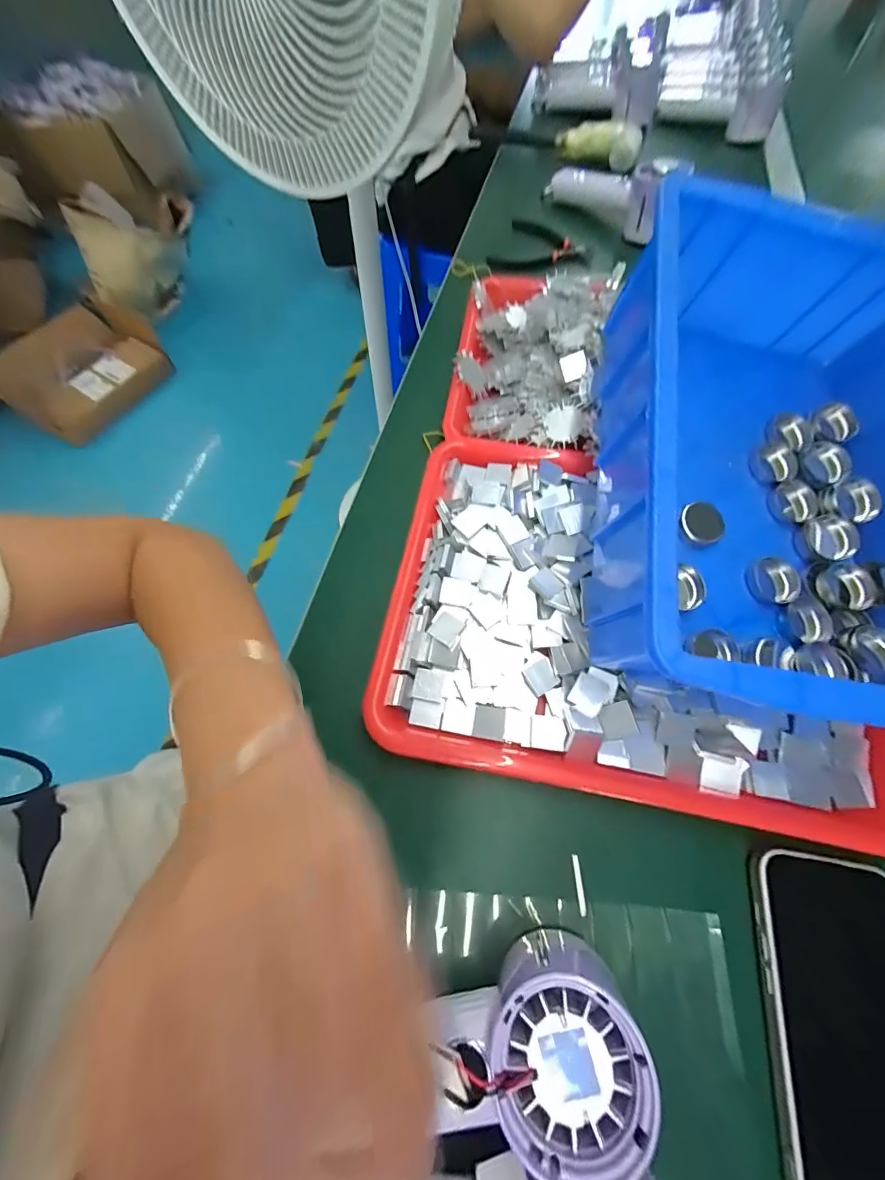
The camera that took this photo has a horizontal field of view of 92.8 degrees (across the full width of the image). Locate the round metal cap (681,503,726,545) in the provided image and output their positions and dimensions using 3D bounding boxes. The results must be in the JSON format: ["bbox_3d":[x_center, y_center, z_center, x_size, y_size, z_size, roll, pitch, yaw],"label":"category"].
[{"bbox_3d":[0.173,-0.044,0.280,0.029,0.009,0.030,0,65,0],"label":"round metal cap"}]

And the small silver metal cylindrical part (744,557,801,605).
[{"bbox_3d":[0.217,-0.006,0.275,0.028,0.012,0.030,0,65,0],"label":"small silver metal cylindrical part"}]

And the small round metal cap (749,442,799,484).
[{"bbox_3d":[0.239,-0.091,0.302,0.029,0.012,0.033,42,71,17],"label":"small round metal cap"}]

